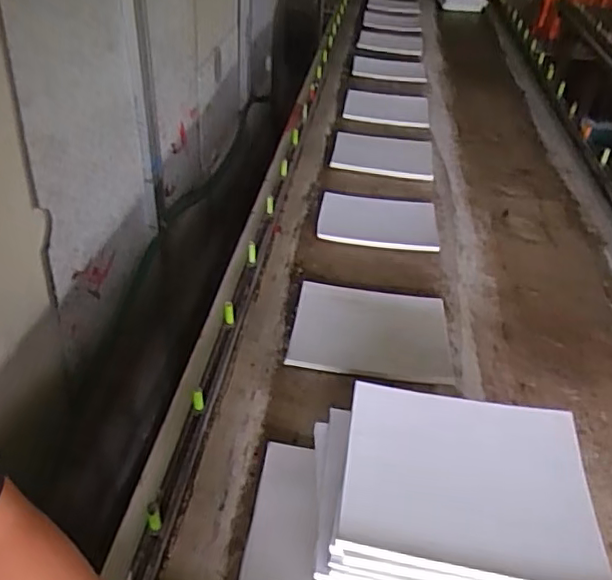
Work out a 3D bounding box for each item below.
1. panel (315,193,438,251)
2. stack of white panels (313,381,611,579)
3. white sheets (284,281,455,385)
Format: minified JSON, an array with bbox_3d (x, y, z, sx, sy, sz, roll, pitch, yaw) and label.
[{"bbox_3d":[0.167,-0.168,1.332,0.266,0.021,0.230,5,42,3],"label":"panel"},{"bbox_3d":[0.165,0.261,0.693,0.291,0.154,0.231,7,38,3],"label":"stack of white panels"},{"bbox_3d":[0.114,0.070,1.030,0.272,0.024,0.225,6,42,4],"label":"white sheets"}]

